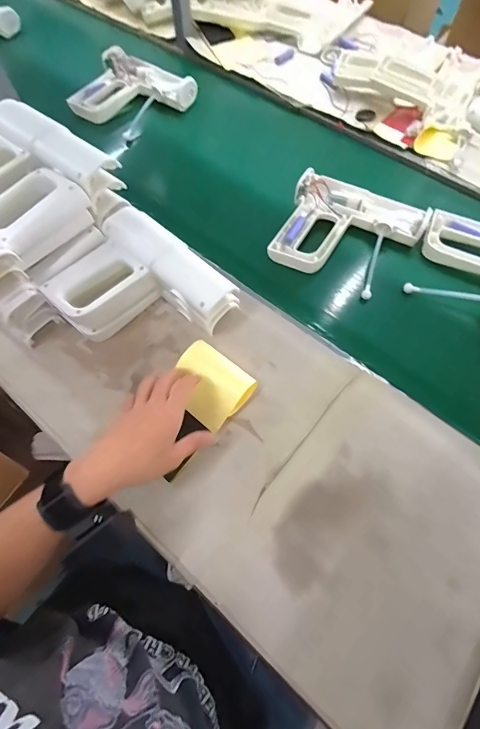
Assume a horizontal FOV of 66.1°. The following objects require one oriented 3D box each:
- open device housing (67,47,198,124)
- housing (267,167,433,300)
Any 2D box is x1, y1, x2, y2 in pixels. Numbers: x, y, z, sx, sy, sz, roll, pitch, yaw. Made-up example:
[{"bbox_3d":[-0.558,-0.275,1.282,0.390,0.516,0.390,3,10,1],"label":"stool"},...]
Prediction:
[{"bbox_3d":[-0.231,-0.588,0.765,0.254,0.043,0.169,-14,67,-4],"label":"open device housing"},{"bbox_3d":[0.177,-0.219,0.591,0.207,0.038,0.192,23,70,11],"label":"housing"}]

